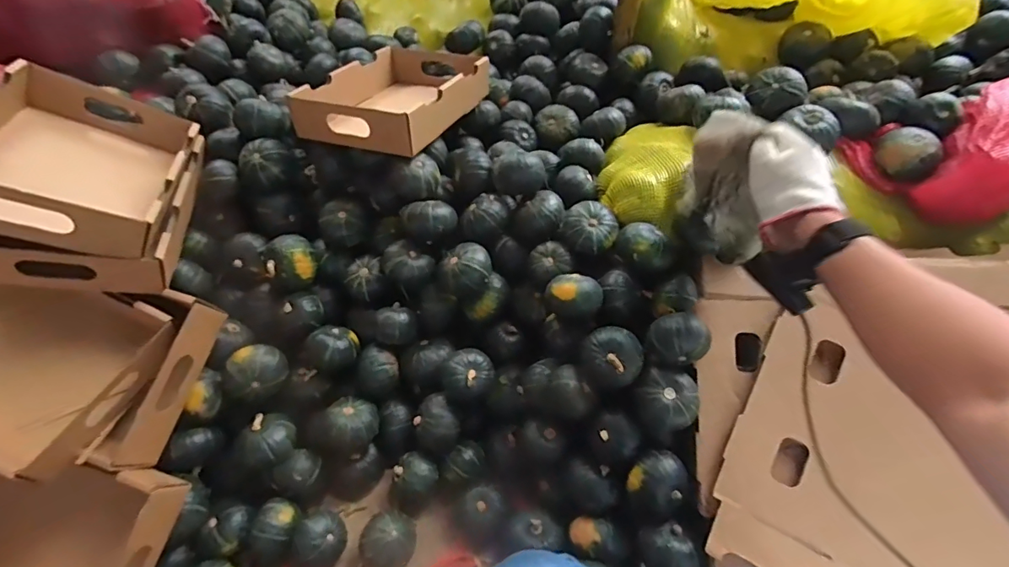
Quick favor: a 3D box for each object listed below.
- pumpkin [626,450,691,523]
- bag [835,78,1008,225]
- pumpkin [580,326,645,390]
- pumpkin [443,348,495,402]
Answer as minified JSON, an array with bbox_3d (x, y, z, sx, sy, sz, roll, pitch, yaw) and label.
[{"bbox_3d":[0.202,0.262,0.619,0.075,0.052,0.073,0,52,0],"label":"pumpkin"},{"bbox_3d":[0.723,-0.200,0.747,0.307,0.142,0.183,-10,53,-7],"label":"bag"},{"bbox_3d":[0.141,0.103,0.645,0.082,0.061,0.070,35,60,25],"label":"pumpkin"},{"bbox_3d":[-0.055,0.139,0.716,0.075,0.050,0.070,10,53,8],"label":"pumpkin"}]

